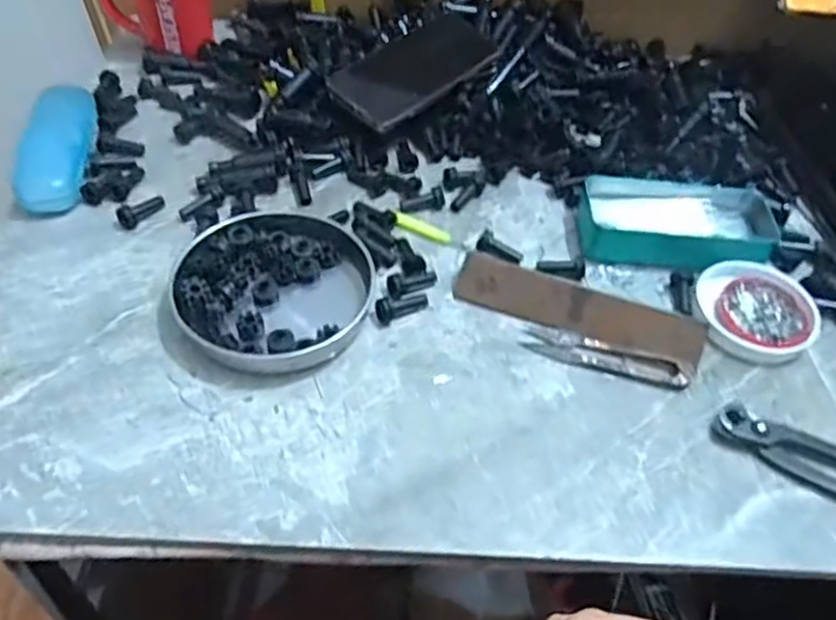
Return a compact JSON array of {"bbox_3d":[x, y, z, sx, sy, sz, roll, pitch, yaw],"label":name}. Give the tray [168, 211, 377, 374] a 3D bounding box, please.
[{"bbox_3d":[-0.102,-0.016,0.504,0.135,0.024,0.130,3,49,-3],"label":"tray"}]

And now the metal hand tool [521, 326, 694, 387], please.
[{"bbox_3d":[0.131,0.033,0.495,0.113,0.008,0.024,17,49,9],"label":"metal hand tool"}]

